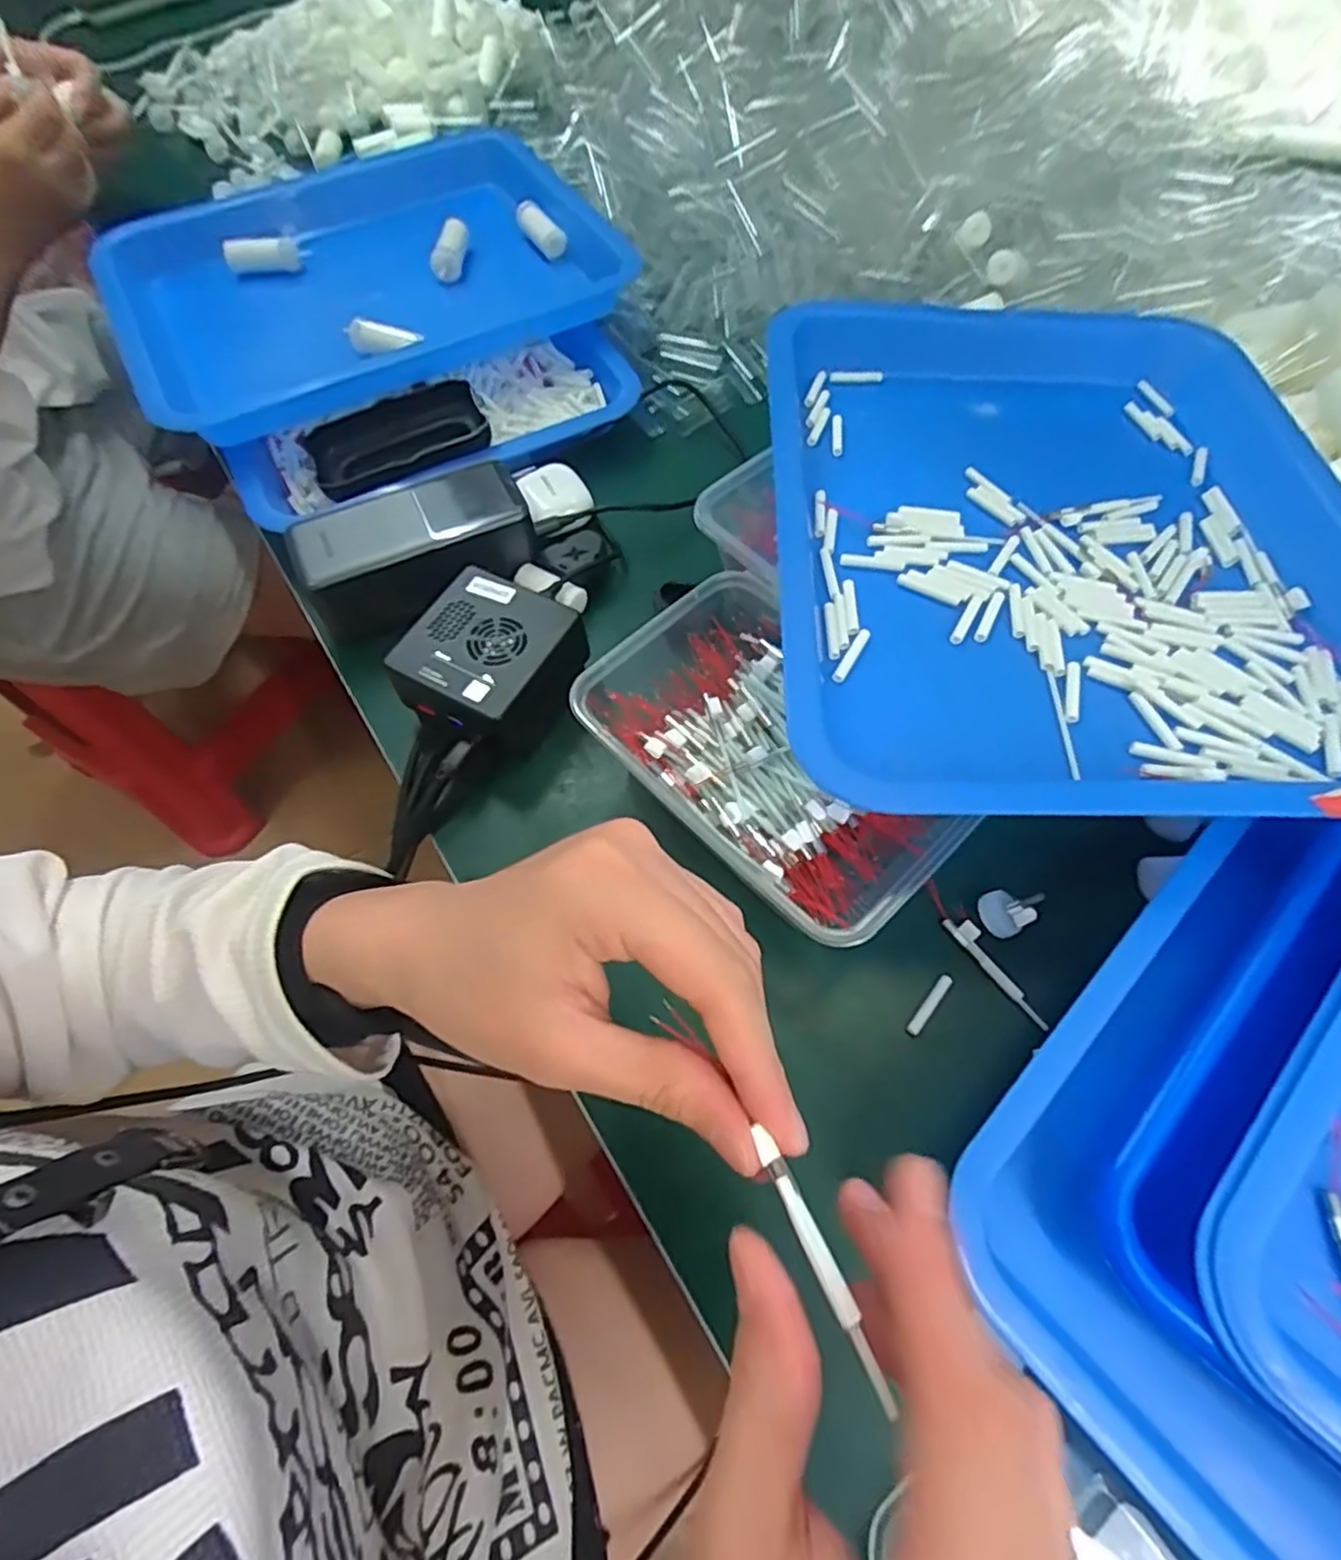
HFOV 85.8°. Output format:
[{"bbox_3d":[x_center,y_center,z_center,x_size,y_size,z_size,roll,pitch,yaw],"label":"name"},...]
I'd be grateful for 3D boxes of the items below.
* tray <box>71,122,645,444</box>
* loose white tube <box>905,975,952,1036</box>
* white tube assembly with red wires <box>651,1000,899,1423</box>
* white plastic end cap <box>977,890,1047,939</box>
[{"bbox_3d":[-0.213,-0.368,0.519,0.329,0.040,0.271,-29,65,-12],"label":"tray"},{"bbox_3d":[0.115,0.099,0.319,0.005,0.004,0.031,36,69,19],"label":"loose white tube"},{"bbox_3d":[0.023,0.092,0.164,0.009,0.005,0.091,-28,69,-12],"label":"white tube assembly with red wires"},{"bbox_3d":[0.152,0.059,0.326,0.022,0.019,0.019,30,67,16],"label":"white plastic end cap"}]

